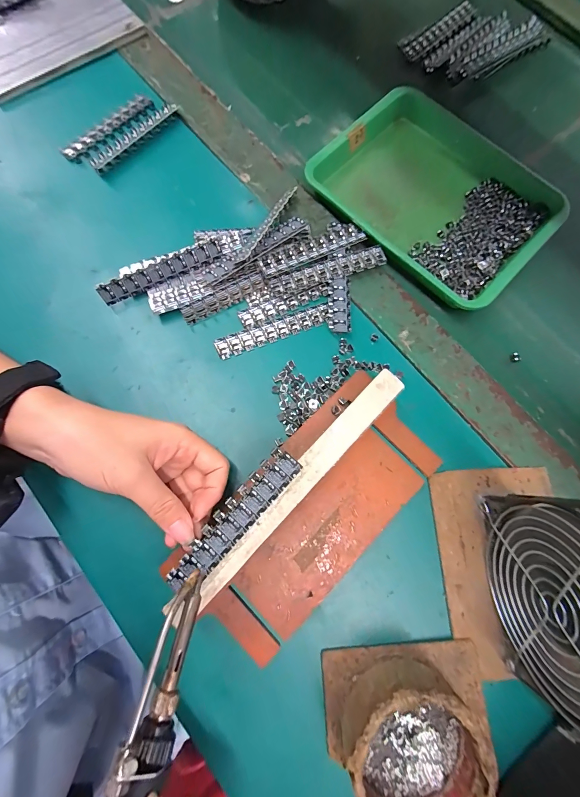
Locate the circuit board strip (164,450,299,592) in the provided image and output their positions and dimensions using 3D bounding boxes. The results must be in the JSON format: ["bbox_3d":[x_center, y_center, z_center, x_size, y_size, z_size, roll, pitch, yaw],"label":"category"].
[{"bbox_3d":[-0.036,0.078,0.213,0.023,0.005,0.107,42,78,8],"label":"circuit board strip"}]

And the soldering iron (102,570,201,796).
[{"bbox_3d":[-0.072,0.187,0.130,0.020,0.022,0.203,11,61,1],"label":"soldering iron"}]

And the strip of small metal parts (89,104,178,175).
[{"bbox_3d":[-0.158,-0.266,0.330,0.025,0.007,0.107,40,78,8],"label":"strip of small metal parts"}]

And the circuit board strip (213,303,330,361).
[{"bbox_3d":[-0.015,-0.060,0.289,0.104,0.004,0.019,-21,77,-7],"label":"circuit board strip"}]

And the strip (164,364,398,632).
[{"bbox_3d":[0.005,0.064,0.238,0.023,0.037,0.214,43,79,9],"label":"strip"}]

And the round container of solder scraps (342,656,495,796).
[{"bbox_3d":[0.075,0.218,0.203,0.076,0.043,0.081,0,76,-1],"label":"round container of solder scraps"}]

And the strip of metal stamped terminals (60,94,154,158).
[{"bbox_3d":[-0.186,-0.278,0.333,0.022,0.004,0.105,42,79,8],"label":"strip of metal stamped terminals"}]

